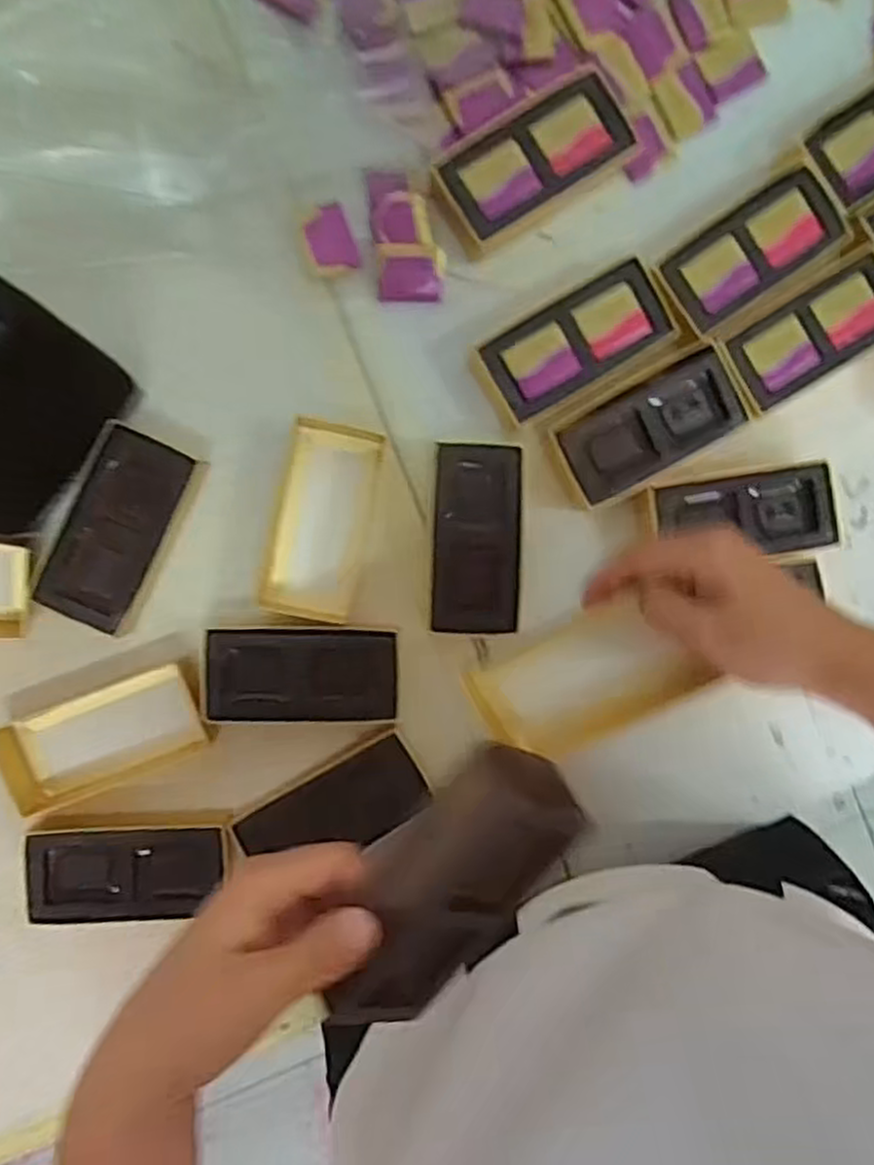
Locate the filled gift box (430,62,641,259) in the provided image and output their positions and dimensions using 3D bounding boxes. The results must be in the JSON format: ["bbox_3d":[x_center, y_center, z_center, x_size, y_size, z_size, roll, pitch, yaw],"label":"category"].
[{"bbox_3d":[0.057,-0.253,0.446,0.114,0.028,0.056,-33,96,-2],"label":"filled gift box"}]

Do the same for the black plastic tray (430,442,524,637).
[{"bbox_3d":[0.023,-0.027,0.459,0.050,0.036,0.110,1,94,-5],"label":"black plastic tray"}]

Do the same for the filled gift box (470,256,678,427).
[{"bbox_3d":[0.083,-0.144,0.454,0.117,0.035,0.054,-31,96,-2],"label":"filled gift box"}]

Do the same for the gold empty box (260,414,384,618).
[{"bbox_3d":[-0.070,-0.037,0.453,0.057,0.028,0.114,12,93,-6],"label":"gold empty box"}]

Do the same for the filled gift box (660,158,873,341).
[{"bbox_3d":[0.194,-0.199,0.461,0.116,0.027,0.064,-31,96,-2],"label":"filled gift box"}]

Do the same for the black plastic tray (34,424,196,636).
[{"bbox_3d":[-0.184,-0.031,0.439,0.049,0.030,0.109,25,91,-6],"label":"black plastic tray"}]

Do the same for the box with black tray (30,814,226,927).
[{"bbox_3d":[-0.181,0.169,0.453,0.114,0.040,0.058,-2,94,-5],"label":"box with black tray"}]

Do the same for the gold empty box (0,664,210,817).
[{"bbox_3d":[-0.208,0.097,0.458,0.109,0.040,0.059,-19,95,-3],"label":"gold empty box"}]

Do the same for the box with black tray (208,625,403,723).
[{"bbox_3d":[-0.080,0.054,0.452,0.111,0.034,0.056,0,94,-5],"label":"box with black tray"}]

